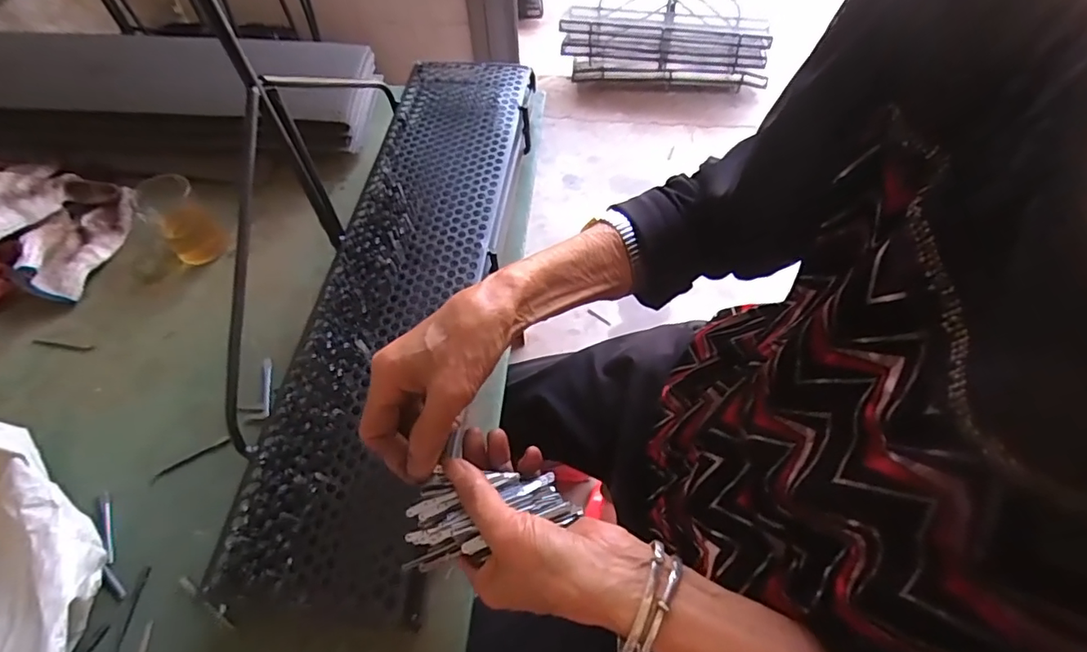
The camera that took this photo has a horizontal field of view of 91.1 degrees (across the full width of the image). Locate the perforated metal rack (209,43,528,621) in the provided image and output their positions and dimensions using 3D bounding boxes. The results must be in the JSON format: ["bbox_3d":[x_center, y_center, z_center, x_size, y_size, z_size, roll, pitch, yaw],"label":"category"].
[{"bbox_3d":[-0.123,-0.052,0.485,0.149,0.046,0.575,5,57,3],"label":"perforated metal rack"}]

